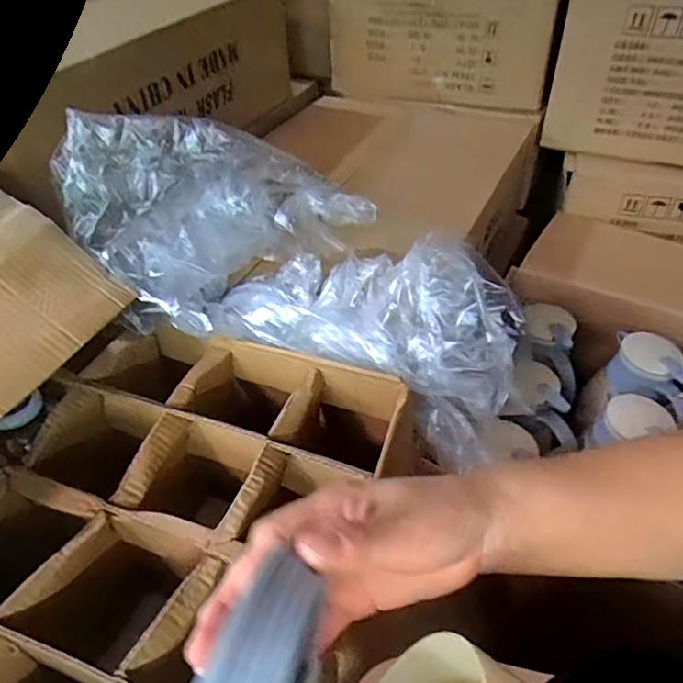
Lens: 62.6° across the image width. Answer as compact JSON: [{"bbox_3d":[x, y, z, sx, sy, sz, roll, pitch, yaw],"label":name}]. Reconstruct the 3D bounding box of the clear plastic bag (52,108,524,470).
[{"bbox_3d":[-0.036,-0.096,0.628,0.503,0.169,0.270,27,47,1],"label":"clear plastic bag"}]

